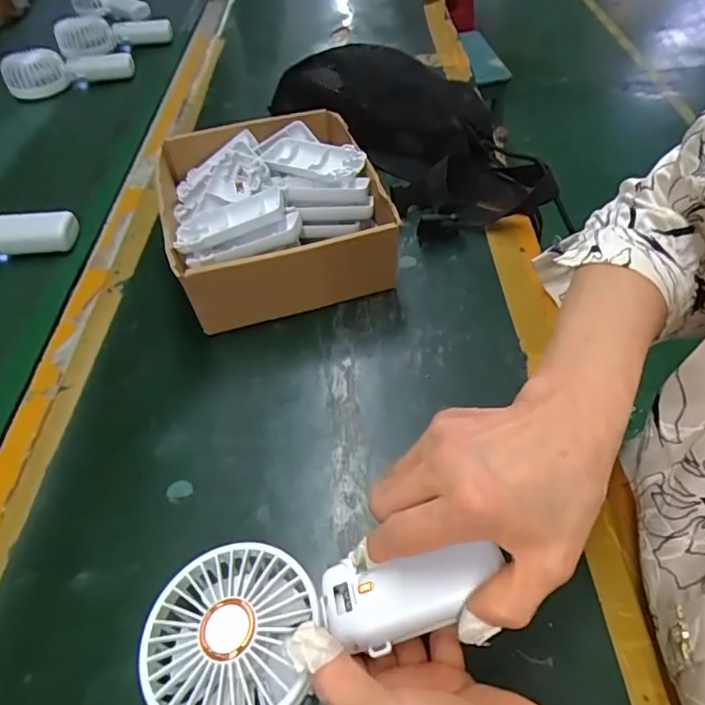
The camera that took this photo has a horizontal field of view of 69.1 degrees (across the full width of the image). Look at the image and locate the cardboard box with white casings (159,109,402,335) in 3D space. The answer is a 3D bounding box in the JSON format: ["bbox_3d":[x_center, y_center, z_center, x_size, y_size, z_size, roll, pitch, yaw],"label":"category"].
[{"bbox_3d":[-0.074,-0.136,0.473,0.181,0.079,0.222,-14,51,-8],"label":"cardboard box with white casings"}]

